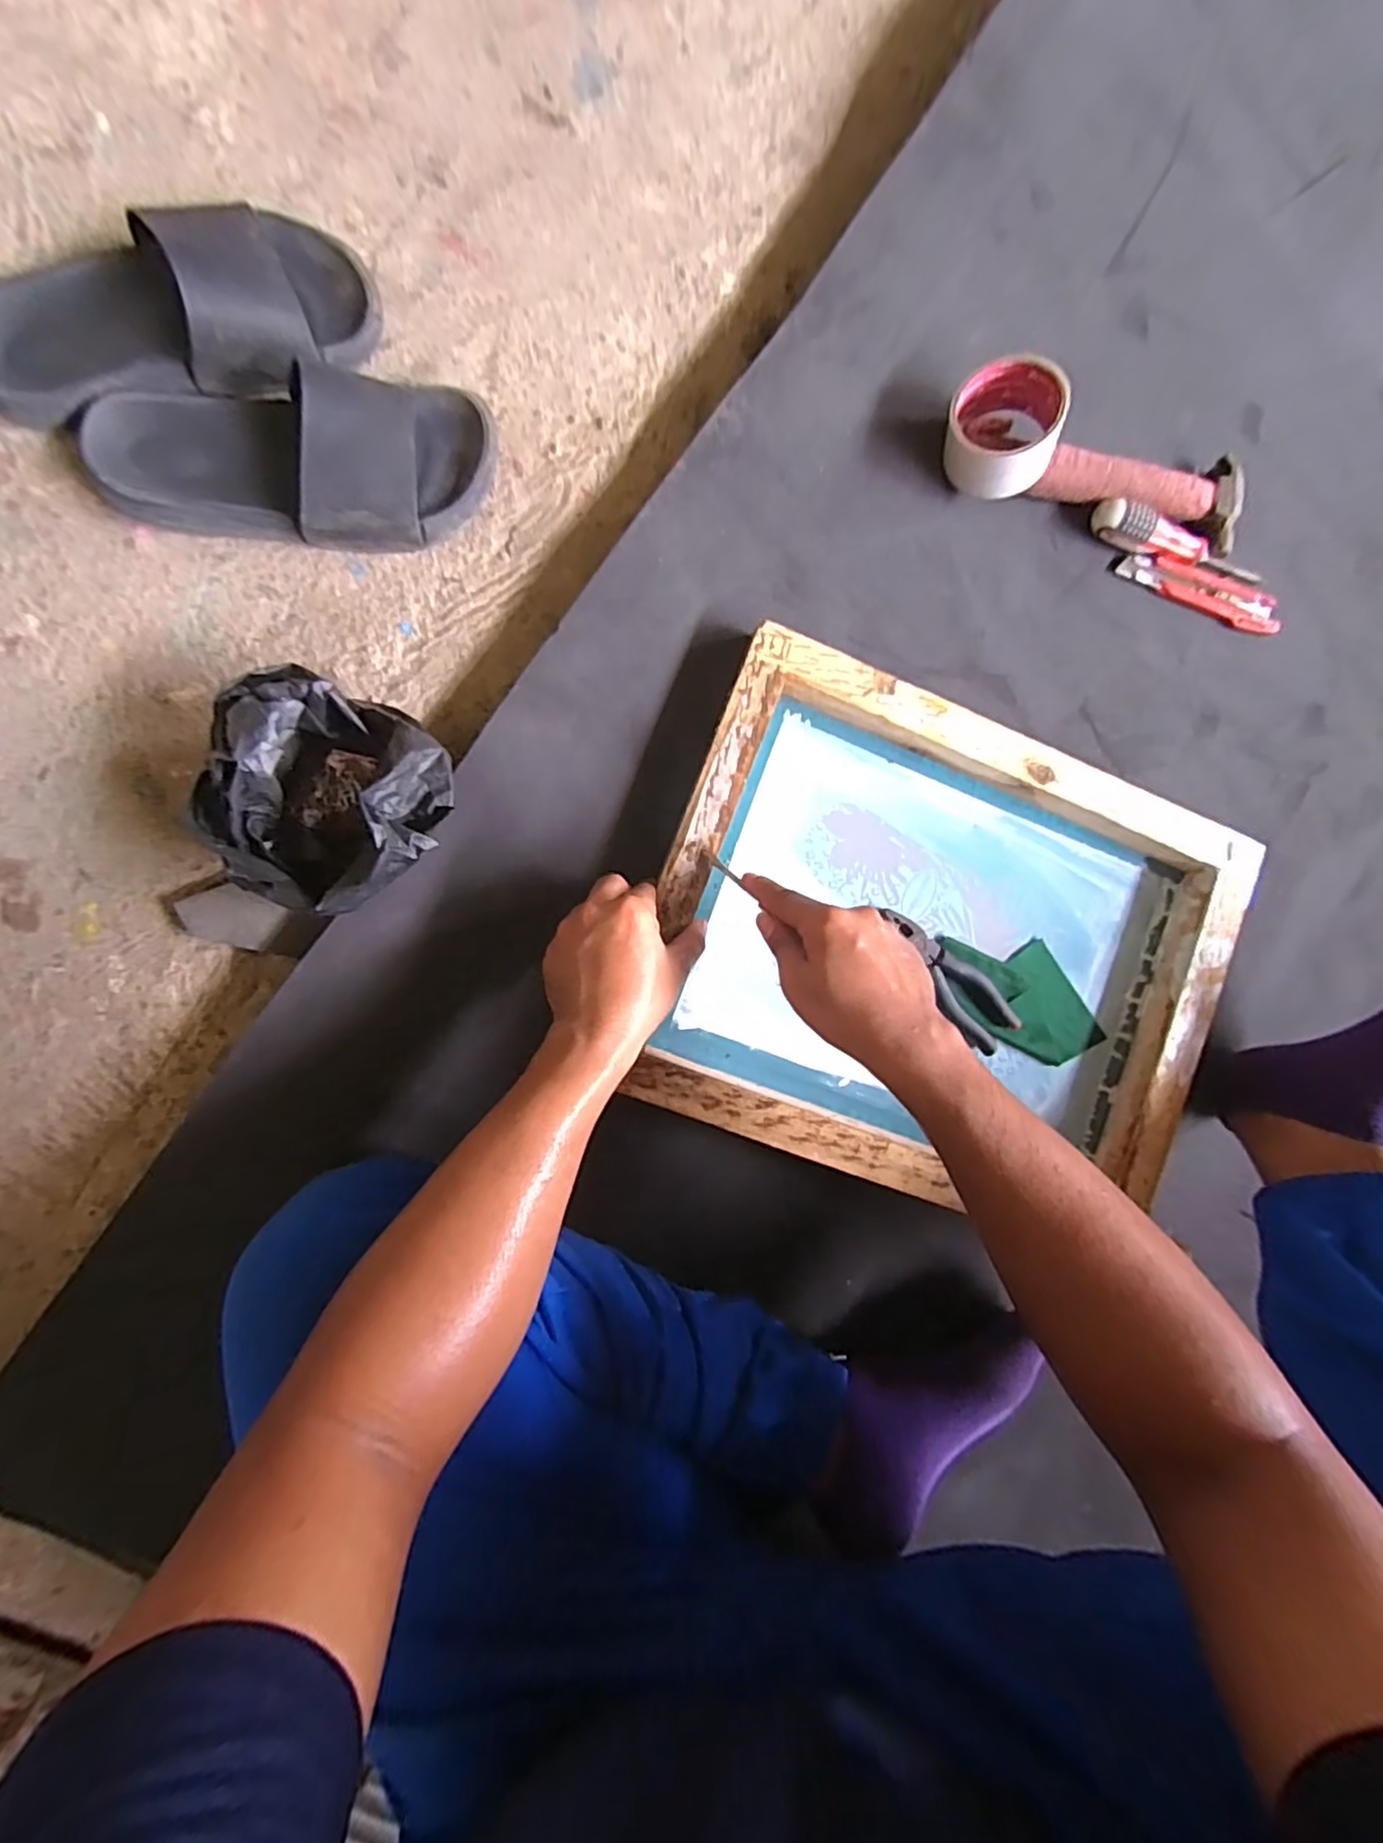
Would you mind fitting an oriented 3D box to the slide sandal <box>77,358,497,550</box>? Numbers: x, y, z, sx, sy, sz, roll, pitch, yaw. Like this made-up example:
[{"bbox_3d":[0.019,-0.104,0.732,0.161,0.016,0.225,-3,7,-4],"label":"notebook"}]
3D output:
[{"bbox_3d":[-0.287,-0.331,0.487,0.274,0.067,0.112,-7,95,-6],"label":"slide sandal"}]

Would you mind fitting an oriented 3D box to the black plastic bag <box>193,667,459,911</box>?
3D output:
[{"bbox_3d":[-0.254,-0.088,0.475,0.157,0.115,0.146,22,91,-7],"label":"black plastic bag"}]

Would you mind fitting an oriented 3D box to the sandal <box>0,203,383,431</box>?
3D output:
[{"bbox_3d":[-0.370,-0.434,0.468,0.271,0.062,0.094,-21,96,-5],"label":"sandal"}]

